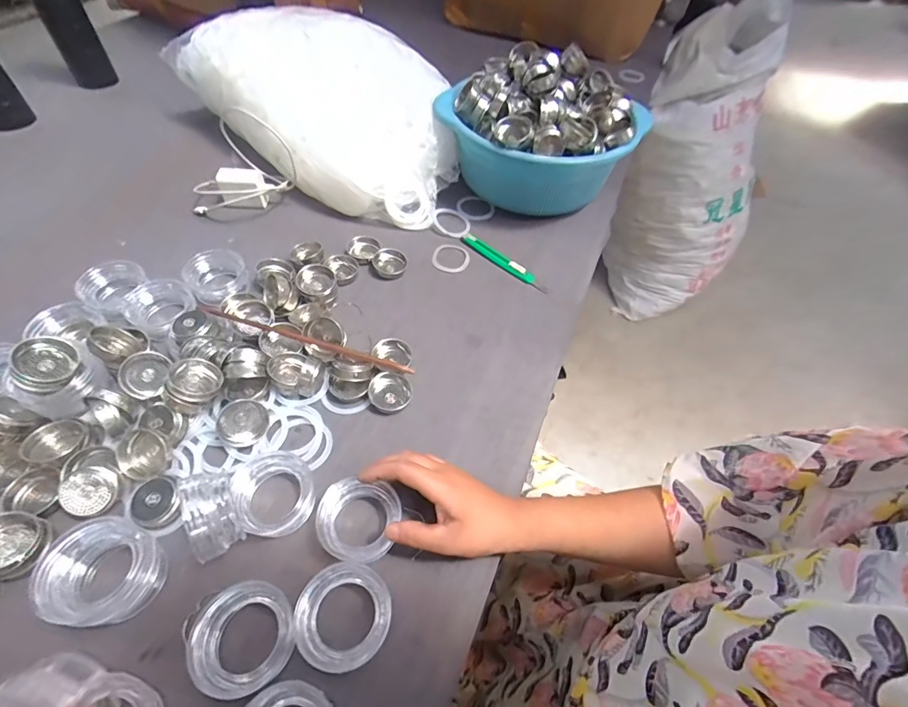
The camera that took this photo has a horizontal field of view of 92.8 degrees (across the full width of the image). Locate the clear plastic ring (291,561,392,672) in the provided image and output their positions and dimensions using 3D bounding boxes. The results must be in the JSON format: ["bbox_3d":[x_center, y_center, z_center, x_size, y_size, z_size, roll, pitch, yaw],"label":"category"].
[{"bbox_3d":[-0.083,0.199,0.330,0.067,0.024,0.069,3,54,-4],"label":"clear plastic ring"}]

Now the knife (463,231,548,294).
[{"bbox_3d":[0.068,-0.124,0.593,0.142,0.015,0.018,37,59,20],"label":"knife"}]

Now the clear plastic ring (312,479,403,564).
[{"bbox_3d":[-0.079,0.139,0.368,0.063,0.043,0.068,3,54,-4],"label":"clear plastic ring"}]

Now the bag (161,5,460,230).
[{"bbox_3d":[-0.199,-0.393,0.666,0.475,0.159,0.252,34,58,18],"label":"bag"}]

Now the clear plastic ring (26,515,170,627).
[{"bbox_3d":[-0.266,0.164,0.327,0.069,0.046,0.067,3,54,-4],"label":"clear plastic ring"}]

